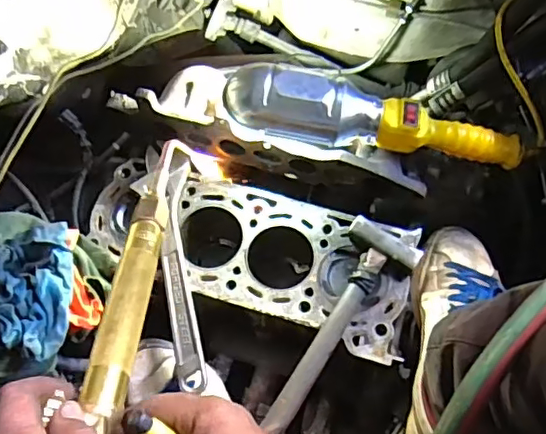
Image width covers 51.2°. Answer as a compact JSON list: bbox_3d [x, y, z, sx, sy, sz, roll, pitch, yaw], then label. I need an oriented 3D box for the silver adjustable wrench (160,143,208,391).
[{"bbox_3d":[-0.102,0.053,0.628,0.036,0.022,0.263,-7,75,0],"label":"silver adjustable wrench"}]

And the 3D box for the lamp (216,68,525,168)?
[{"bbox_3d":[0.104,-0.098,0.585,0.312,0.064,0.082,14,76,6],"label":"lamp"}]

